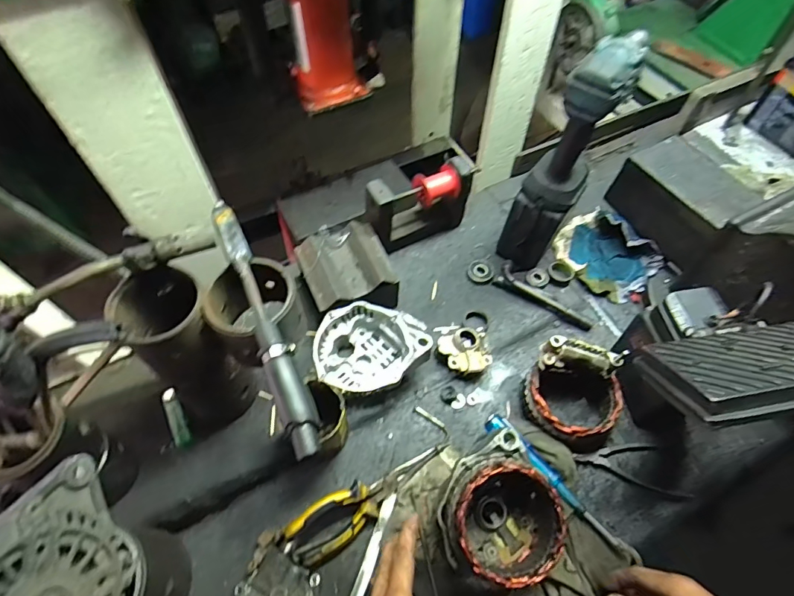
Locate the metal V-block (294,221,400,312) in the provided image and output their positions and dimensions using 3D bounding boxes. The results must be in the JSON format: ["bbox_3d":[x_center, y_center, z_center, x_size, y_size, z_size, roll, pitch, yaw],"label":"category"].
[{"bbox_3d":[-0.072,-0.032,0.667,0.123,0.090,0.146,-22,61,-14],"label":"metal V-block"}]

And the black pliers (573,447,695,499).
[{"bbox_3d":[0.290,0.215,0.559,0.120,0.019,0.064,1,58,0],"label":"black pliers"}]

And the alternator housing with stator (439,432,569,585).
[{"bbox_3d":[0.104,0.230,0.485,0.124,0.095,0.132,-27,74,-12],"label":"alternator housing with stator"}]

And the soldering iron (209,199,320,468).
[{"bbox_3d":[-0.125,0.012,0.413,0.027,0.024,0.273,-21,61,-13],"label":"soldering iron"}]

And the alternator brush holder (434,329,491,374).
[{"bbox_3d":[0.094,0.082,0.638,0.064,0.033,0.066,0,58,0],"label":"alternator brush holder"}]

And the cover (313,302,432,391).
[{"bbox_3d":[-0.031,0.072,0.615,0.155,0.079,0.124,-14,59,-9],"label":"cover"}]

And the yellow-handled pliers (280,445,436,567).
[{"bbox_3d":[-0.035,0.243,0.533,0.197,0.037,0.057,-25,61,-15],"label":"yellow-handled pliers"}]

